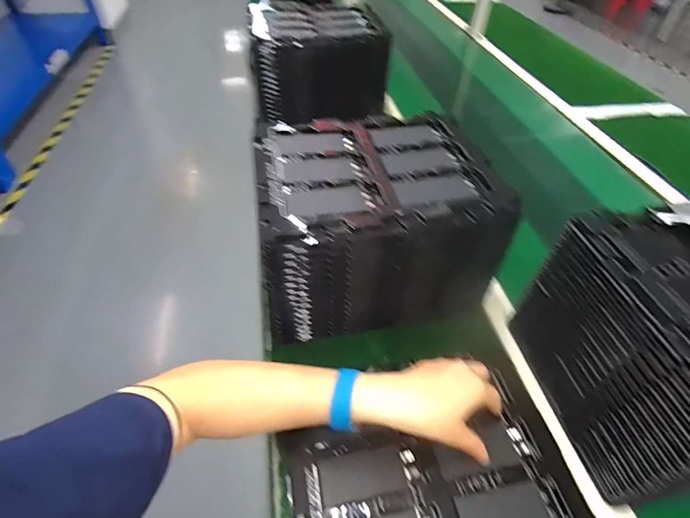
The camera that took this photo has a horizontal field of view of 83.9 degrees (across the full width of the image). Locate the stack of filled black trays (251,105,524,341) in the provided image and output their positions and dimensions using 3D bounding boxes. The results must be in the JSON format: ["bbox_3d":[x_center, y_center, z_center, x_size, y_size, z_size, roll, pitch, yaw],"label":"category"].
[{"bbox_3d":[0.032,-0.049,0.503,0.272,0.168,0.215,-8,48,-9],"label":"stack of filled black trays"}]

